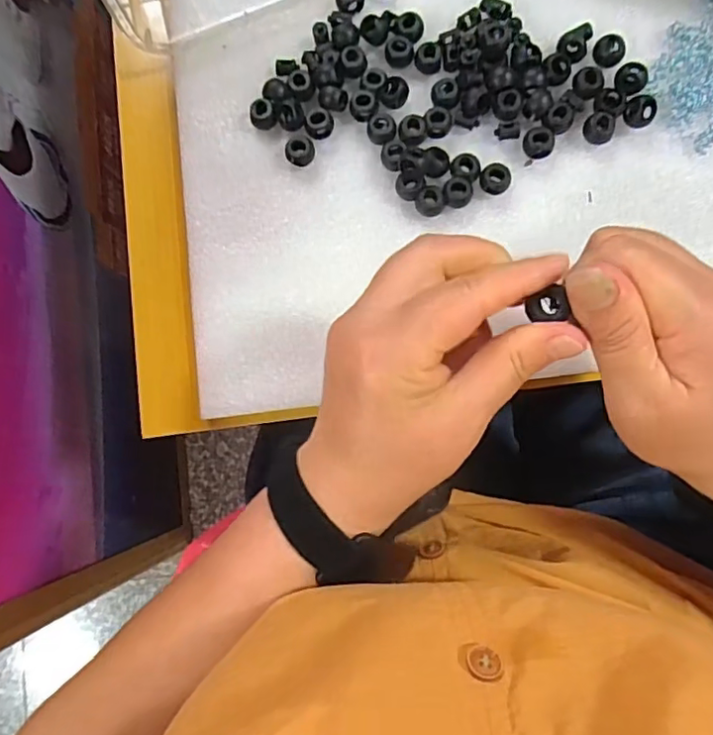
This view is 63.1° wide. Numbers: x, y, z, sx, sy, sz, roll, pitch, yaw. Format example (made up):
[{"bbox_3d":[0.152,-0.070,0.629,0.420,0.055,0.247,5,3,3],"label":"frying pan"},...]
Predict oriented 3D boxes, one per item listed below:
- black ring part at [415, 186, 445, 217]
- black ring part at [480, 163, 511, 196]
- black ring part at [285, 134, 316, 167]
[{"bbox_3d":[0.044,-0.099,0.346,0.017,0.010,0.016,-1,84,6],"label":"black ring part"},{"bbox_3d":[0.082,-0.111,0.344,0.018,0.012,0.015,18,86,7],"label":"black ring part"},{"bbox_3d":[-0.034,-0.133,0.355,0.018,0.014,0.015,-27,82,2],"label":"black ring part"}]

